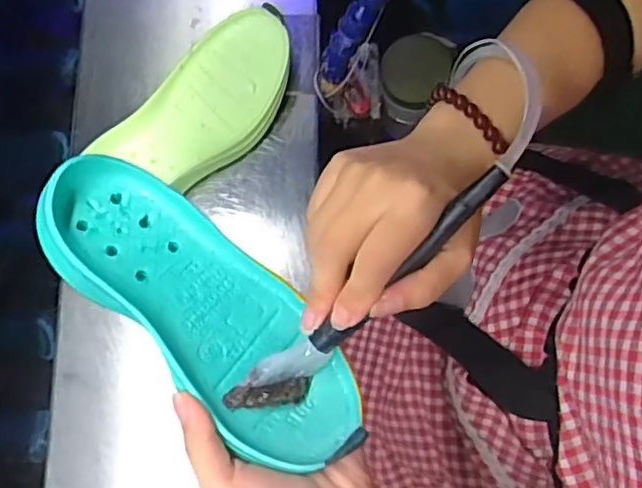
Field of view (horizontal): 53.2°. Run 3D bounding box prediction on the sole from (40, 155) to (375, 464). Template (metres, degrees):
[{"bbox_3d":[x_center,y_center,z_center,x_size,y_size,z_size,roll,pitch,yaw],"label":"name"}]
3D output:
[{"bbox_3d":[-0.063,0.036,0.336,0.195,0.033,0.077,44,61,4],"label":"sole"}]

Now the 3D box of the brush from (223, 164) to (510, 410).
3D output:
[{"bbox_3d":[0.022,0.027,0.308,0.171,0.028,0.024,-45,80,16],"label":"brush"}]

